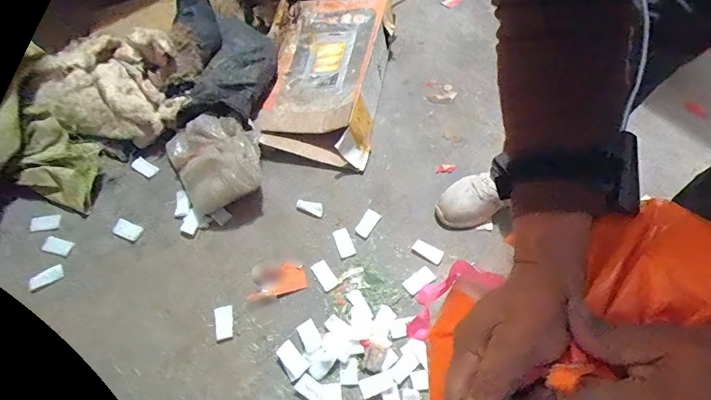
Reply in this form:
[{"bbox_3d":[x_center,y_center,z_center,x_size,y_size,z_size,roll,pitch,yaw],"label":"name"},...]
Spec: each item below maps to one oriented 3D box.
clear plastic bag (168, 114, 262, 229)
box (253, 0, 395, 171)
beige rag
[{"bbox_3d":[-0.336,-0.100,0.967,0.214,0.128,0.242,-24,63,-11],"label":"clear plastic bag"},{"bbox_3d":[-0.101,-0.370,1.127,0.360,0.115,0.562,9,61,7],"label":"box"},{"bbox_3d":[-0.599,-0.294,0.979,0.303,0.163,0.277,13,63,7],"label":"beige rag"}]

